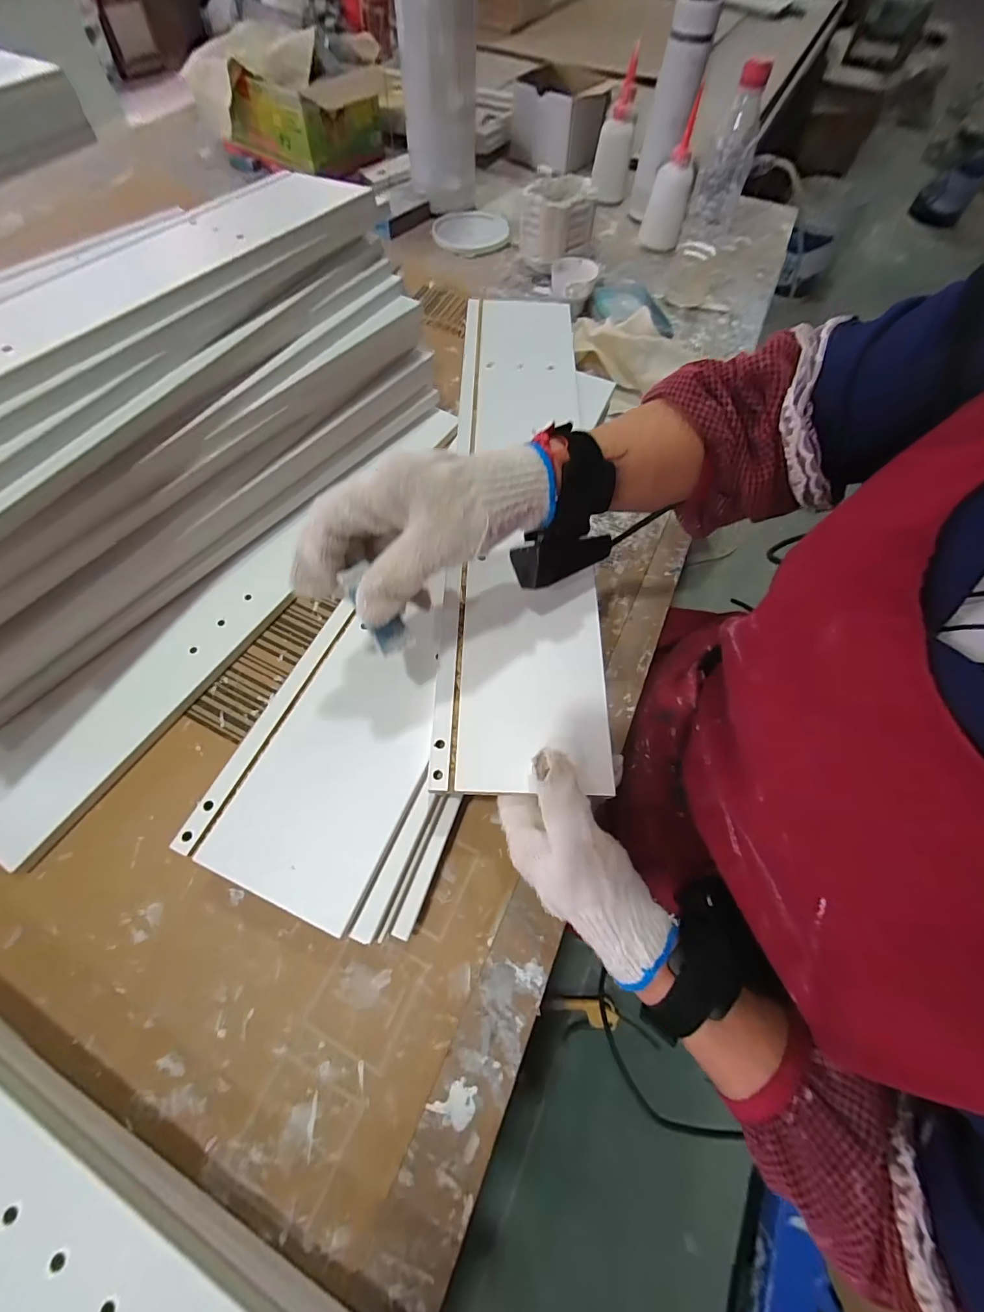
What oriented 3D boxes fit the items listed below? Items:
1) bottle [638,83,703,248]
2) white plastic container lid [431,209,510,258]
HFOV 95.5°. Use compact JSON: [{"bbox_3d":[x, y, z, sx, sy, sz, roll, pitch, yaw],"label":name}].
[{"bbox_3d":[0.281,-0.730,0.695,0.064,0.143,0.042,18,64,5],"label":"bottle"},{"bbox_3d":[-0.037,-0.705,0.742,0.120,0.017,0.128,1,64,-3],"label":"white plastic container lid"}]

